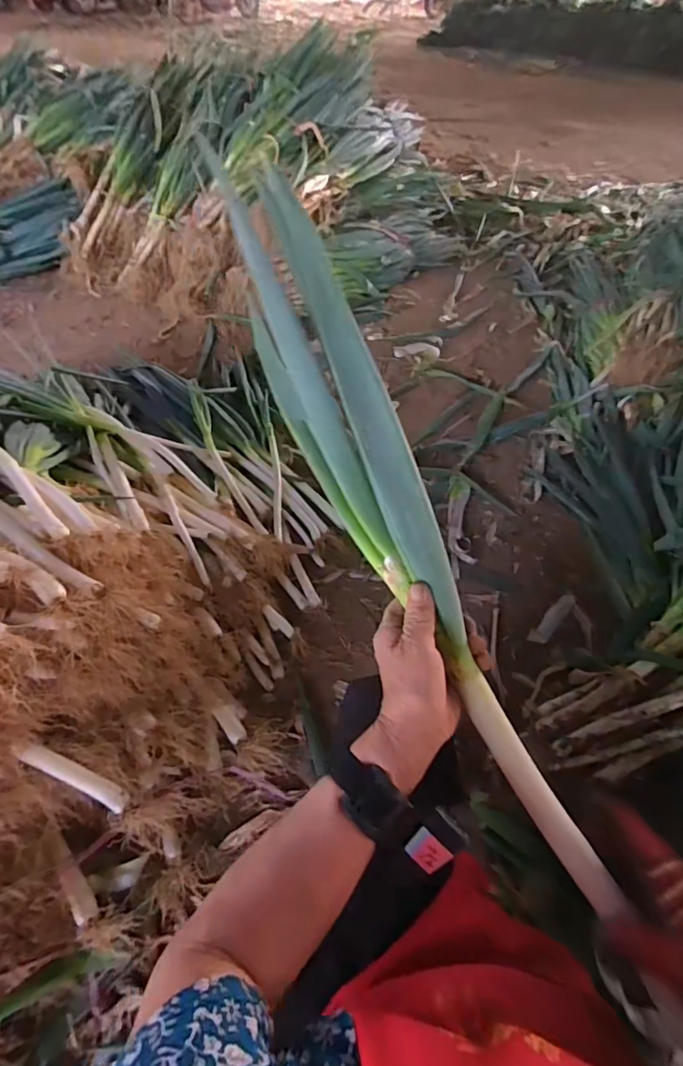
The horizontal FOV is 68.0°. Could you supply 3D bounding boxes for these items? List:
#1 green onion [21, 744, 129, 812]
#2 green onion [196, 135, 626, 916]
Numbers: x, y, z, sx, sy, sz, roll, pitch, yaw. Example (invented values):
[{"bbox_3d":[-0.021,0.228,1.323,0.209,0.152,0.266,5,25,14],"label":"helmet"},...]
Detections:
[{"bbox_3d":[-0.339,0.312,0.647,0.143,0.016,0.024,31,55,-3],"label":"green onion"},{"bbox_3d":[0.034,-0.030,0.428,0.081,0.050,0.676,-21,78,-17],"label":"green onion"}]

